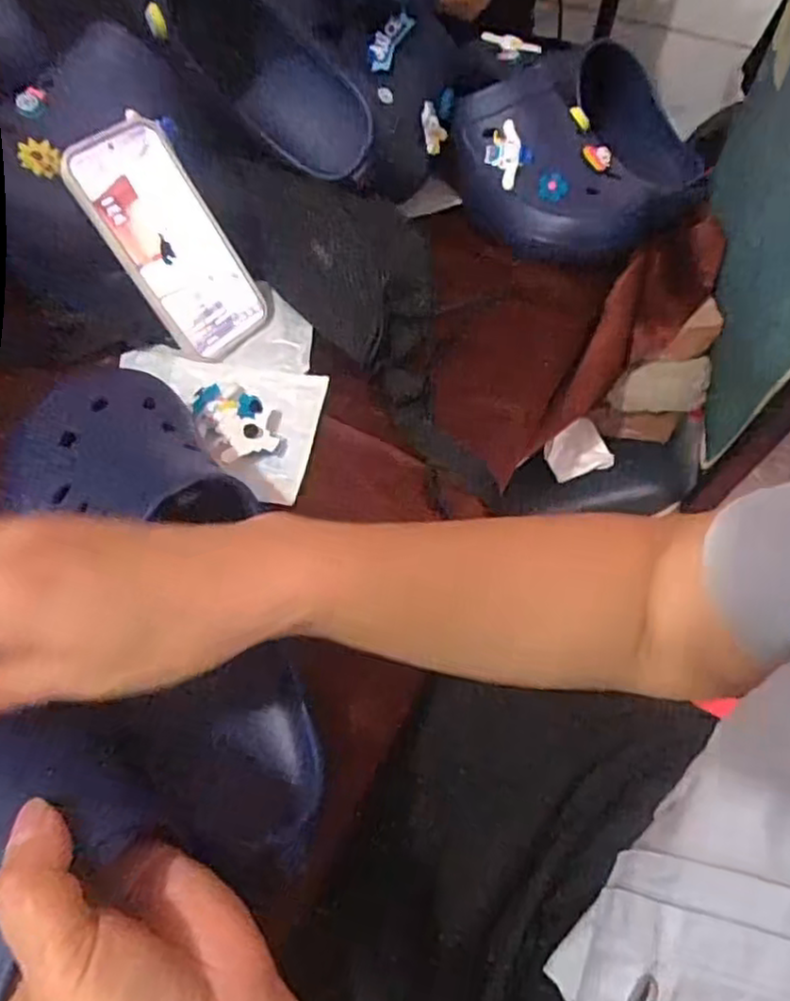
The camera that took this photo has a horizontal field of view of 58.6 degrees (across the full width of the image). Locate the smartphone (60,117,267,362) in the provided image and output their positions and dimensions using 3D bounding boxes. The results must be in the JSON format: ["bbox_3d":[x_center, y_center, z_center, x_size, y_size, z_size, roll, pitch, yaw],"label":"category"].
[{"bbox_3d":[-0.164,-0.192,0.525,0.011,0.166,0.085,0,40,49],"label":"smartphone"}]

